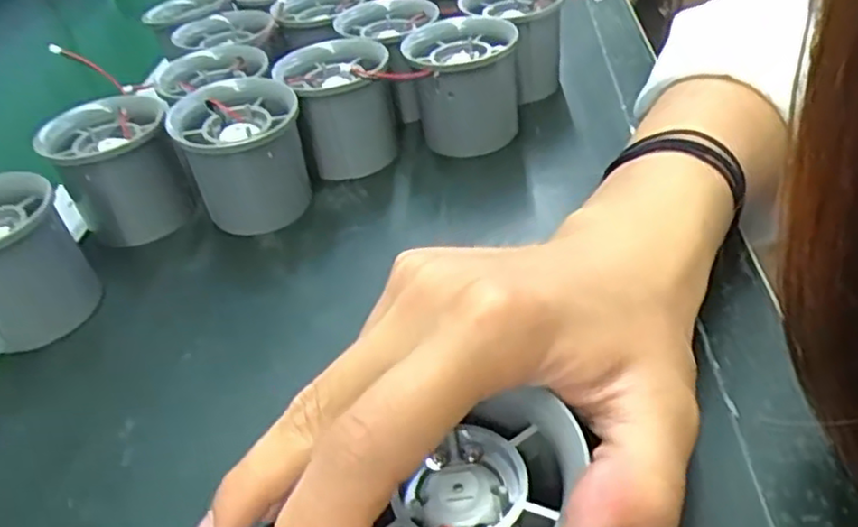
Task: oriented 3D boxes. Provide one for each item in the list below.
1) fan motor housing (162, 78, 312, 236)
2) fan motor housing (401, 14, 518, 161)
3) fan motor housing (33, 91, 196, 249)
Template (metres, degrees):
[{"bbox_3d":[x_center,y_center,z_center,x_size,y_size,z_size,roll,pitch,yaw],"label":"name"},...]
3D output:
[{"bbox_3d":[-0.081,-0.045,0.309,0.053,0.057,0.057,-17,41,-7],"label":"fan motor housing"},{"bbox_3d":[0.018,-0.087,0.344,0.052,0.056,0.053,-12,40,-2],"label":"fan motor housing"},{"bbox_3d":[-0.141,-0.041,0.317,0.054,0.055,0.054,-25,42,-16],"label":"fan motor housing"}]

